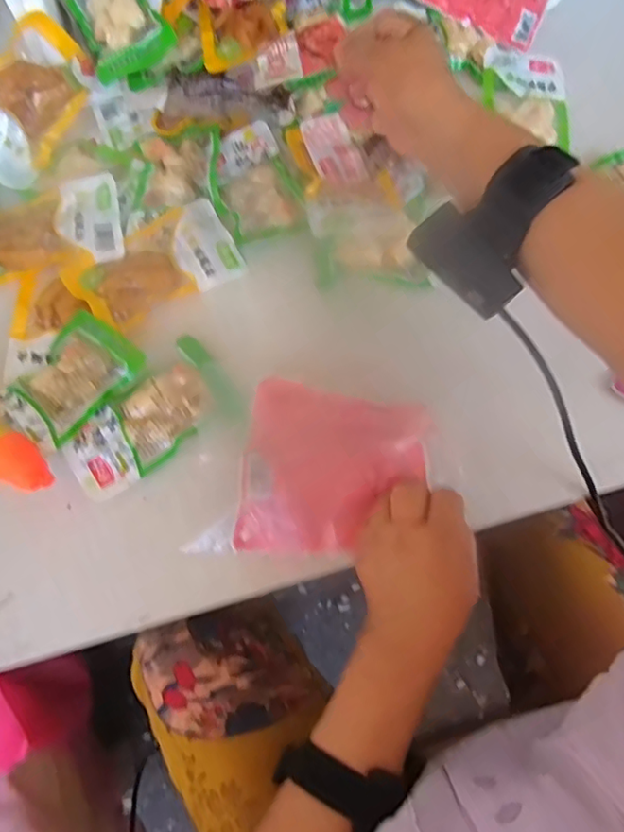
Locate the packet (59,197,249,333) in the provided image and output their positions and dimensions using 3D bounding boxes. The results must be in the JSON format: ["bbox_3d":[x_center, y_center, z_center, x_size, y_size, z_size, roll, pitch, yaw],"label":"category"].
[{"bbox_3d":[-0.131,-0.126,0.473,0.134,0.013,0.082,-29,70,-11],"label":"packet"}]

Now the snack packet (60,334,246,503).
[{"bbox_3d":[-0.119,0.001,0.419,0.127,0.019,0.068,-35,71,-13],"label":"snack packet"}]

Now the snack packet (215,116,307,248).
[{"bbox_3d":[-0.050,-0.207,0.497,0.062,0.011,0.118,-18,68,-7],"label":"snack packet"}]

